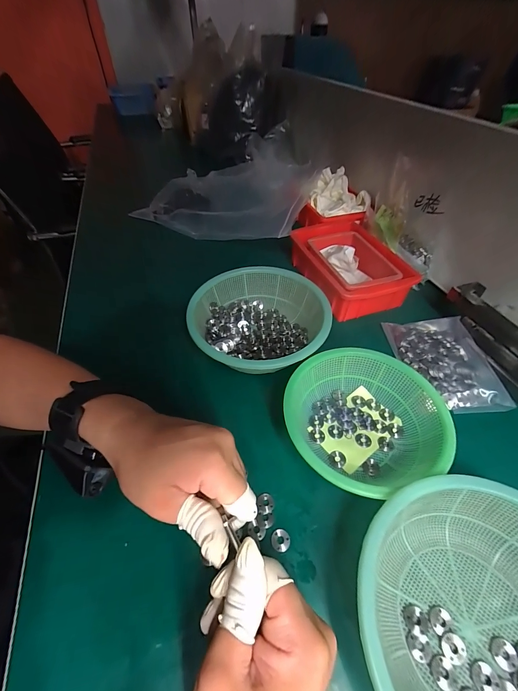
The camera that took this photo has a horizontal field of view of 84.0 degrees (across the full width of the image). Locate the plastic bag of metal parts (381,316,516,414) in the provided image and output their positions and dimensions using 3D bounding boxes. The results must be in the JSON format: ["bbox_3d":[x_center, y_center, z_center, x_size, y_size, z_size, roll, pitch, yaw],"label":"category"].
[{"bbox_3d":[0.251,0.020,0.391,0.113,0.021,0.148,0,50,1],"label":"plastic bag of metal parts"}]

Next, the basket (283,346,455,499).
[{"bbox_3d":[0.110,0.077,0.315,0.158,0.049,0.150,0,50,0],"label":"basket"}]

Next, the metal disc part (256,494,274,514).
[{"bbox_3d":[0.006,0.154,0.281,0.016,0.004,0.018,5,50,5],"label":"metal disc part"}]

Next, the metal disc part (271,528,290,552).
[{"bbox_3d":[0.020,0.177,0.261,0.017,0.004,0.017,0,50,0],"label":"metal disc part"}]

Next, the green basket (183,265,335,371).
[{"bbox_3d":[0.003,-0.034,0.404,0.178,0.056,0.180,0,50,0],"label":"green basket"}]

